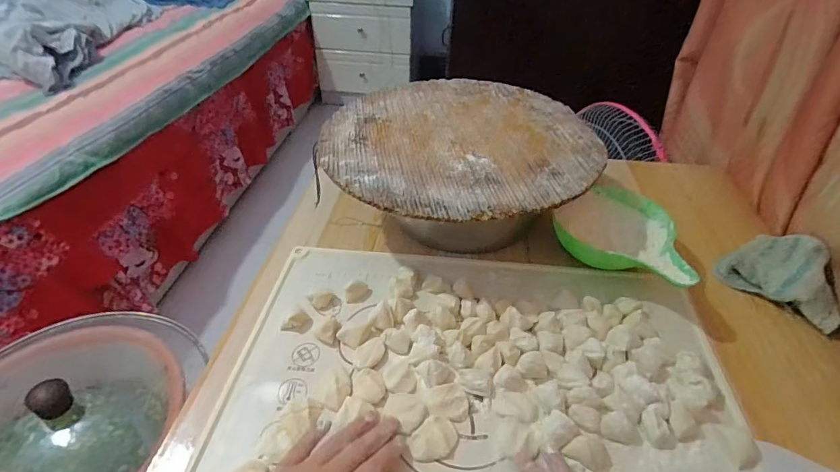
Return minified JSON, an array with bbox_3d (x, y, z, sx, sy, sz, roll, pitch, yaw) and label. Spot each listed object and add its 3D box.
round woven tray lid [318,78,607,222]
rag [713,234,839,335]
[{"bbox_3d":[0.051,-0.136,0.573,0.345,0.014,0.351,0,43,0],"label":"round woven tray lid"},{"bbox_3d":[0.450,0.041,0.521,0.099,0.052,0.124,-32,51,-29],"label":"rag"}]

